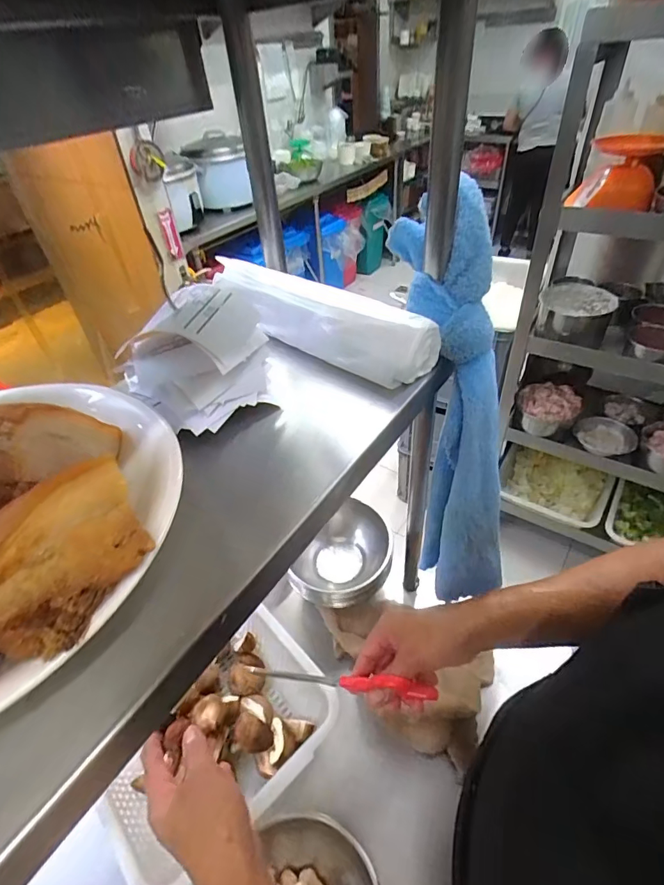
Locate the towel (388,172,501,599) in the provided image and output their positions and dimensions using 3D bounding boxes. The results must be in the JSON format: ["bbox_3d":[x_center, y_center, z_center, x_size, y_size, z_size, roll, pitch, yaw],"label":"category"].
[{"bbox_3d":[0.131,-0.020,0.503,0.079,0.446,0.179,-13,43,-8],"label":"towel"}]

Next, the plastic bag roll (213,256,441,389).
[{"bbox_3d":[-0.021,-0.123,0.436,0.253,0.052,0.050,27,52,31],"label":"plastic bag roll"}]

